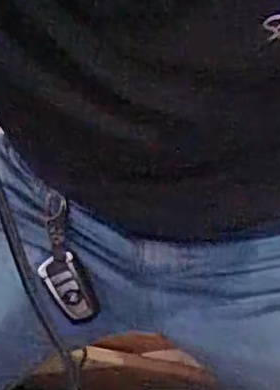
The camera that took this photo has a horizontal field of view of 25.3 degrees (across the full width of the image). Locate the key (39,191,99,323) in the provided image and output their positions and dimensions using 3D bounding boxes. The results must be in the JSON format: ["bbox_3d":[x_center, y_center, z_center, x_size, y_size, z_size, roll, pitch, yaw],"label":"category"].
[{"bbox_3d":[-0.073,0.064,0.590,0.042,0.014,0.131,-13,101,-5],"label":"key"}]

